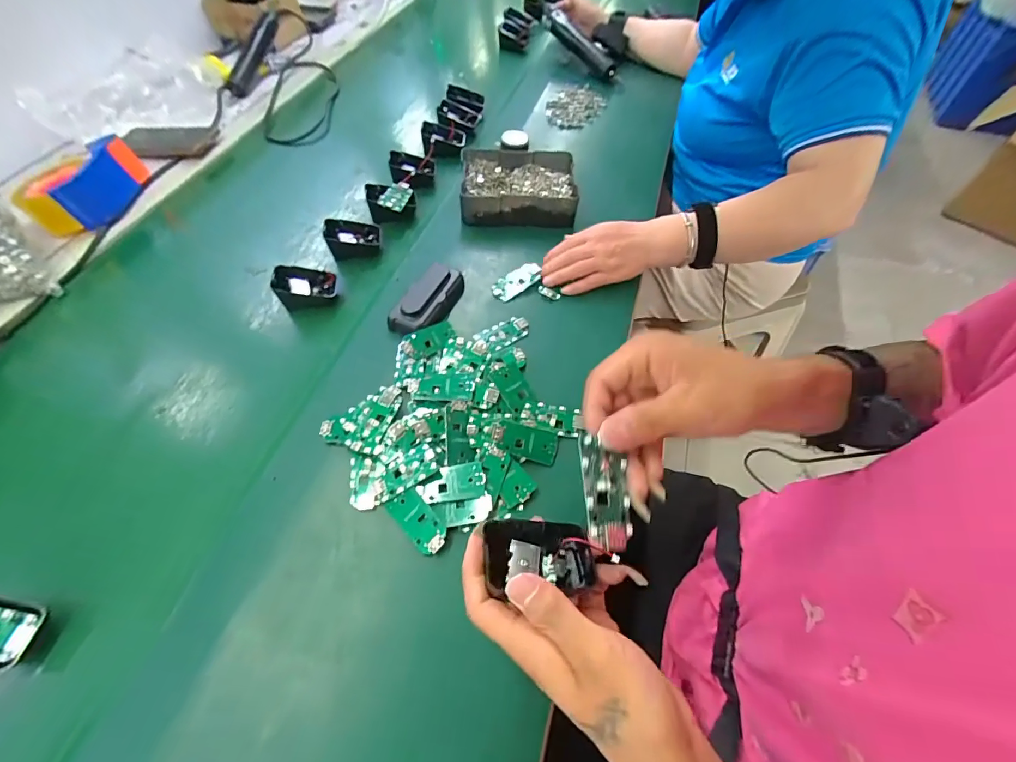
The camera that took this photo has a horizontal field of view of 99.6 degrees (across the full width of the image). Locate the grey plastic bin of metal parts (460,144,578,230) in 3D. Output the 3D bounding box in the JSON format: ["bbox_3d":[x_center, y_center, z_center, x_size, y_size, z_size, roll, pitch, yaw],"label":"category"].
[{"bbox_3d":[0.014,-0.276,0.614,0.158,0.042,0.120,0,57,-2],"label":"grey plastic bin of metal parts"}]

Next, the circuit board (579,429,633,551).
[{"bbox_3d":[0.057,0.063,0.250,0.030,0.006,0.063,6,69,-24],"label":"circuit board"}]

